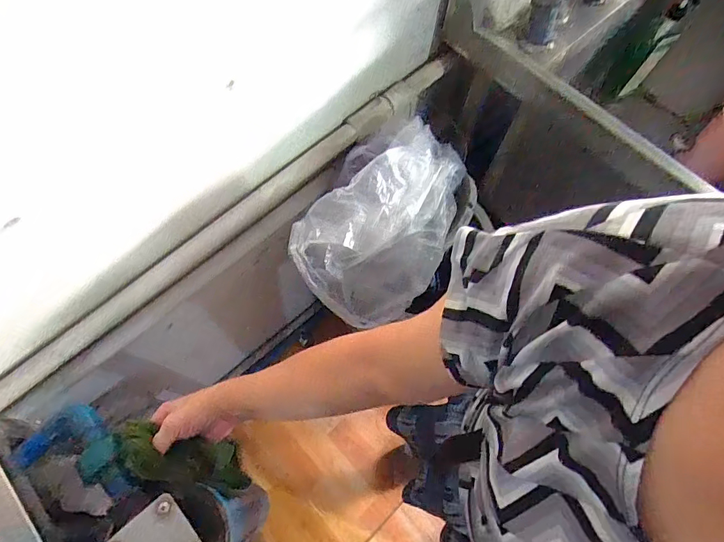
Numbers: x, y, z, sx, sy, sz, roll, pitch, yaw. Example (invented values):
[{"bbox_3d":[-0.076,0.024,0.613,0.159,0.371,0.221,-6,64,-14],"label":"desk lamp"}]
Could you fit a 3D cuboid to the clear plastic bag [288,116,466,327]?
[{"bbox_3d":[0.039,-0.077,0.661,0.196,0.166,0.316,25,69,8],"label":"clear plastic bag"}]

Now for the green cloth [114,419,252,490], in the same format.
[{"bbox_3d":[-0.211,0.238,0.536,0.061,0.213,0.057,9,64,35],"label":"green cloth"}]

